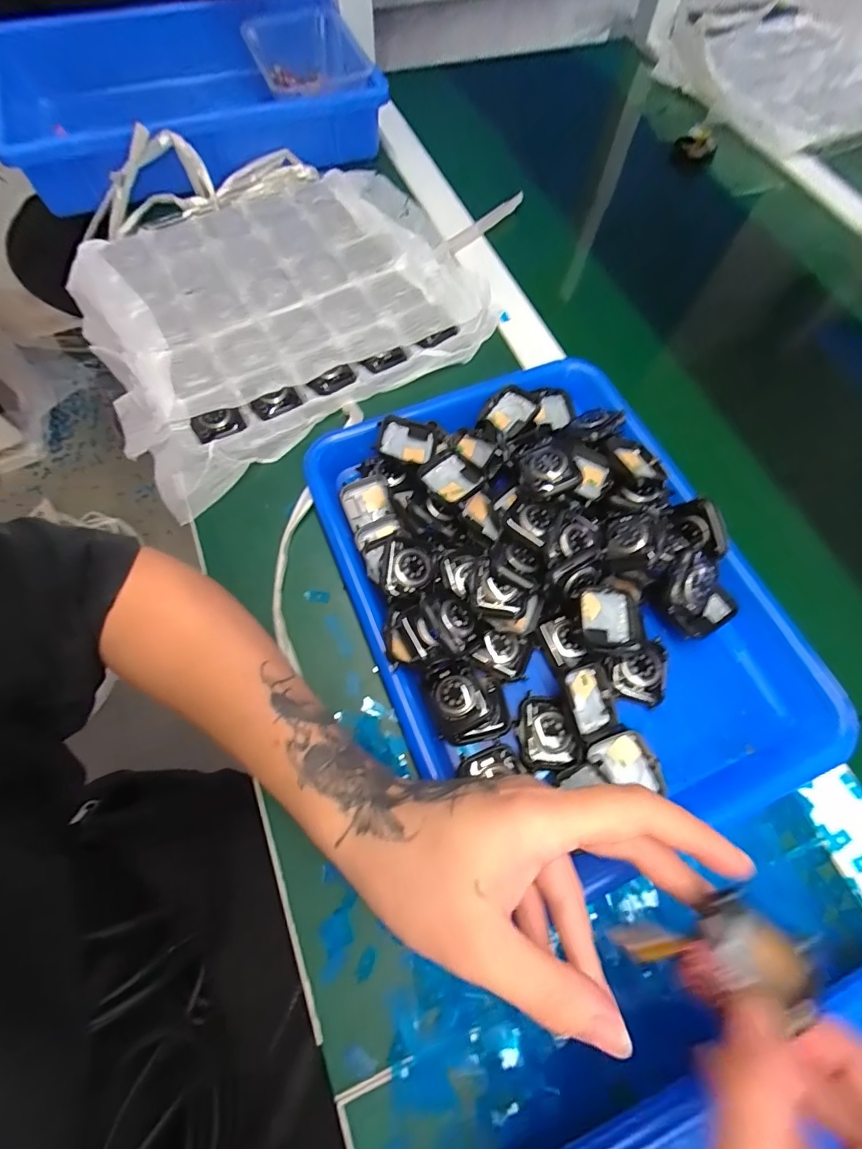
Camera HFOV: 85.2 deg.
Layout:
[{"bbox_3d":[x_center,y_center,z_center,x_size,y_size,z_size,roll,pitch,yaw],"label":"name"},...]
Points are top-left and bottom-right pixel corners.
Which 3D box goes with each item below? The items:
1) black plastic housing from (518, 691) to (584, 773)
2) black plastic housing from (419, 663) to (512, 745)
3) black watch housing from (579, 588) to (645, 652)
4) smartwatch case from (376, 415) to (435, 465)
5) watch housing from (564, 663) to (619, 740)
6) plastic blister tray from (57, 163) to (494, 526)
[{"bbox_3d":[0.071,0.096,0.286,0.034,0.007,0.042,-7,66,-3],"label":"black plastic housing"},{"bbox_3d":[0.022,0.078,0.288,0.047,0.012,0.049,-17,67,-8],"label":"black plastic housing"},{"bbox_3d":[0.116,0.030,0.303,0.044,0.012,0.038,1,72,-10],"label":"black watch housing"},{"bbox_3d":[-0.018,-0.101,0.352,0.042,0.011,0.030,14,88,-8],"label":"smartwatch case"},{"bbox_3d":[0.100,0.078,0.291,0.029,0.010,0.042,-12,67,-6],"label":"watch housing"},{"bbox_3d":[-0.153,-0.252,0.442,0.346,0.040,0.328,-32,70,-14],"label":"plastic blister tray"}]

